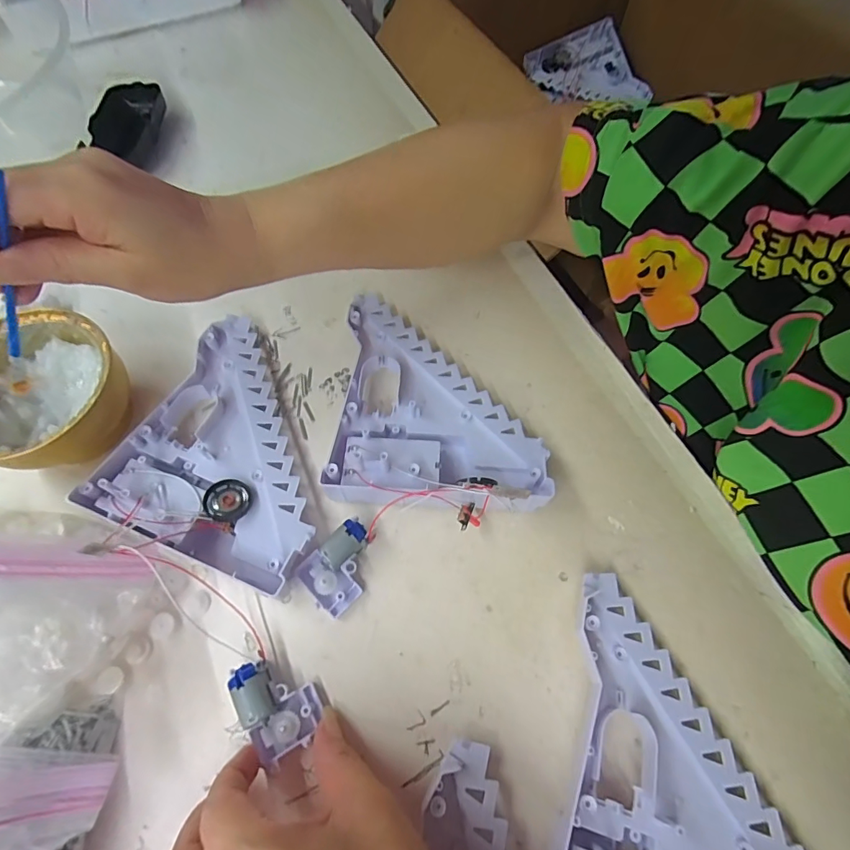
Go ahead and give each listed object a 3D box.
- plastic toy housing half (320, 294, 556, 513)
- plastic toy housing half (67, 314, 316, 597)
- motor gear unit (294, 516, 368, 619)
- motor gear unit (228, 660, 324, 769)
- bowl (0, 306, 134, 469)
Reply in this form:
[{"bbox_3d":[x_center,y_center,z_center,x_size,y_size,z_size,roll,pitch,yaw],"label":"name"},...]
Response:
[{"bbox_3d":[0.010,-0.020,0.299,0.130,0.032,0.154,3,65,0],"label":"plastic toy housing half"},{"bbox_3d":[-0.115,0.009,0.288,0.129,0.027,0.151,21,67,8],"label":"plastic toy housing half"},{"bbox_3d":[-0.048,0.082,0.259,0.046,0.021,0.036,-40,72,-17],"label":"motor gear unit"},{"bbox_3d":[-0.075,0.142,0.230,0.033,0.018,0.047,-29,69,-14],"label":"motor gear unit"},{"bbox_3d":[-0.237,-0.016,0.284,0.097,0.056,0.095,0,65,-1],"label":"bowl"}]

